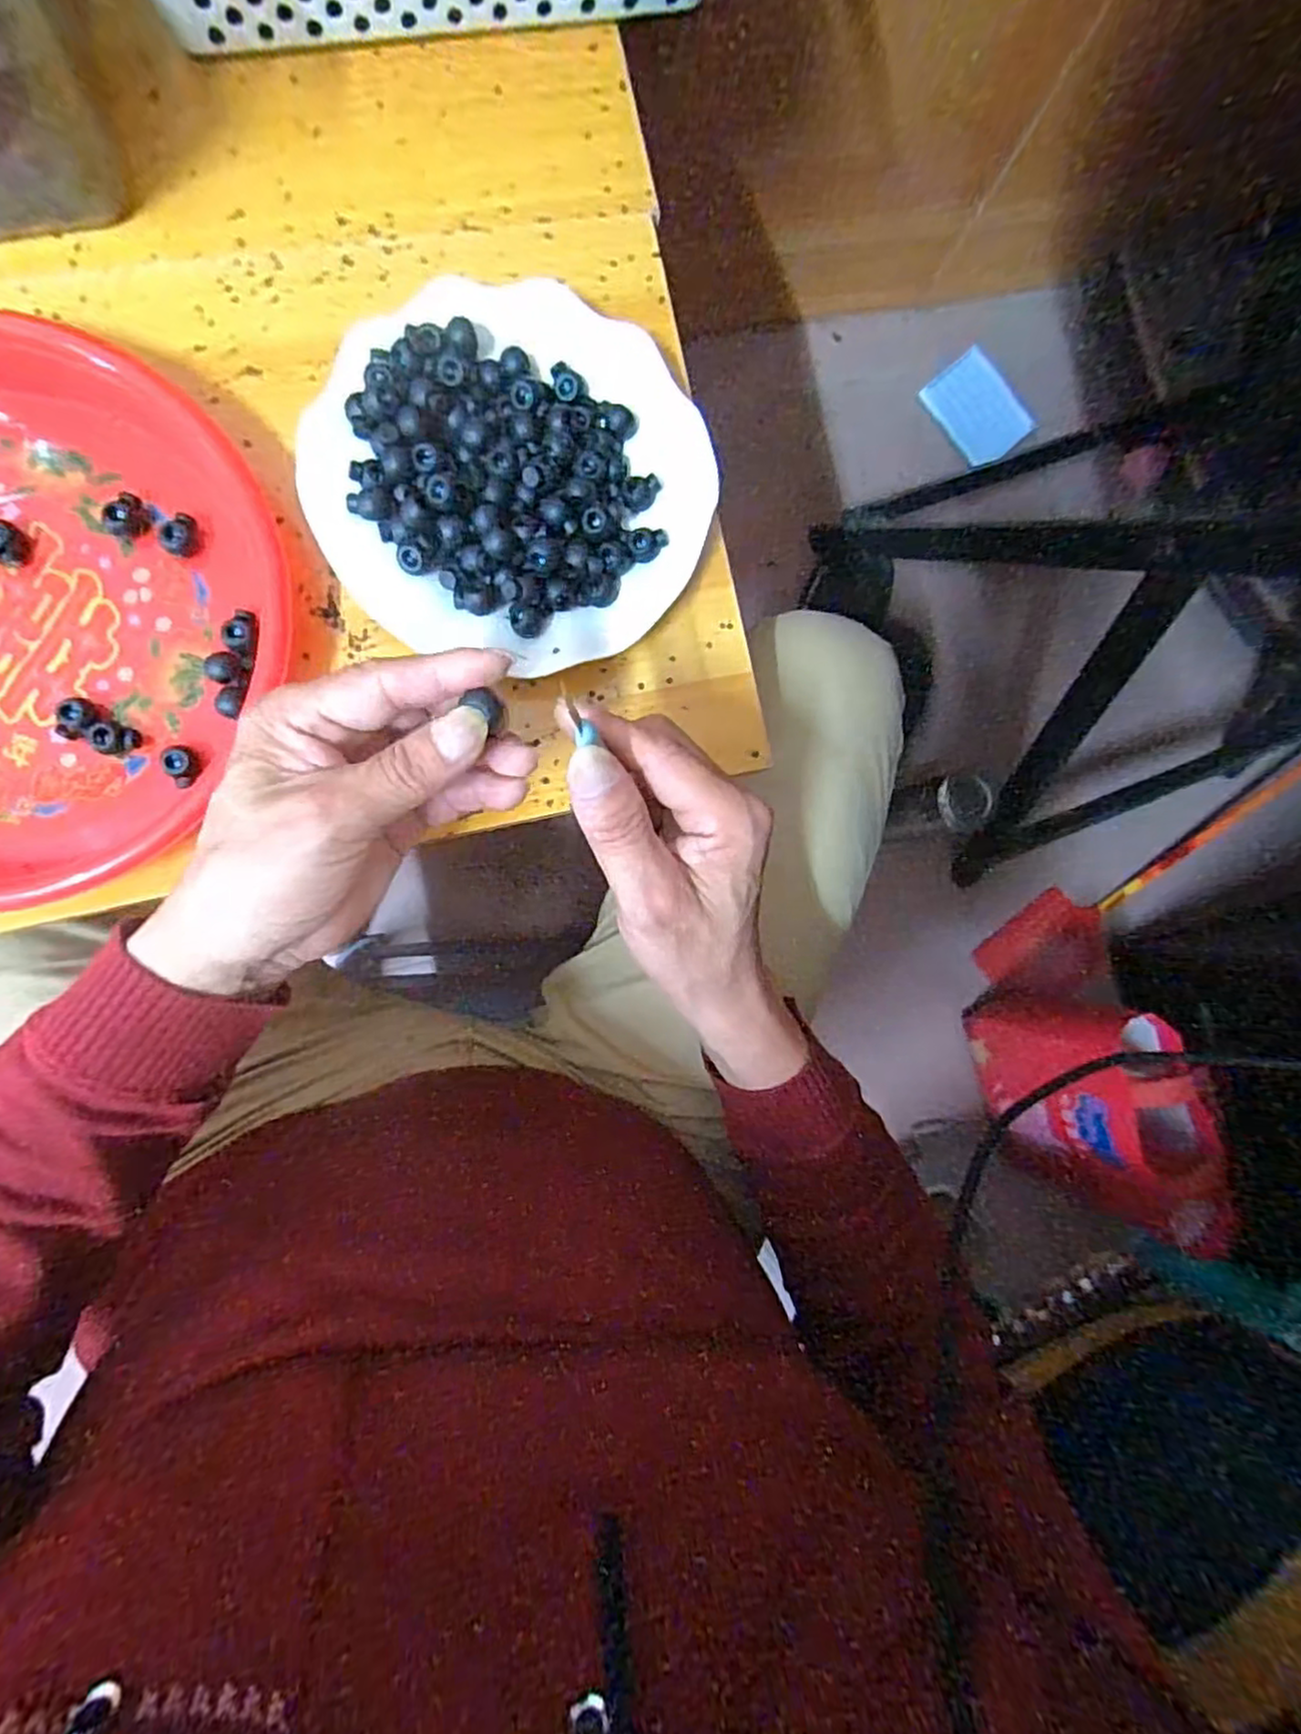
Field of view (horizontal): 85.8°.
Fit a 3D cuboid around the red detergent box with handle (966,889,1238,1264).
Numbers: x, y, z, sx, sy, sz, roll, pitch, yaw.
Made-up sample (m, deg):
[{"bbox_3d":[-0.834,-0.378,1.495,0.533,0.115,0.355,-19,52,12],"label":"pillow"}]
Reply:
[{"bbox_3d":[0.486,0.209,0.798,0.104,0.246,0.329,-3,90,-7],"label":"red detergent box with handle"}]

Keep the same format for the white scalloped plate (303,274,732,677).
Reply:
[{"bbox_3d":[-0.064,-0.184,0.339,0.176,0.034,0.178,0,89,-7],"label":"white scalloped plate"}]

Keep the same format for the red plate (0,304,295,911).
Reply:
[{"bbox_3d":[-0.300,-0.117,0.312,0.247,0.030,0.247,0,89,-7],"label":"red plate"}]

